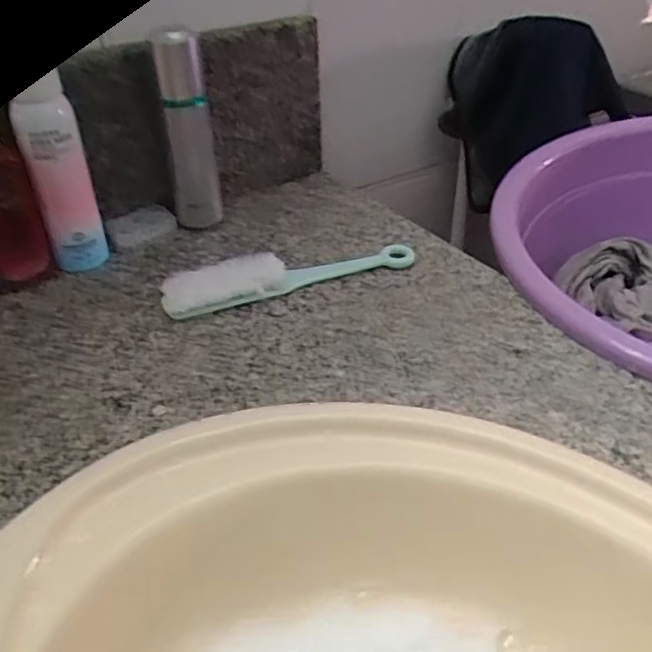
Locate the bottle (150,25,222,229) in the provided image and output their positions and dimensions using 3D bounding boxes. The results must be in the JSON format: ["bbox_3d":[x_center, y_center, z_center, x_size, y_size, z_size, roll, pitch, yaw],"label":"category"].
[{"bbox_3d":[-0.118,-0.162,0.544,0.037,0.170,0.031,-5,38,-6],"label":"bottle"}]

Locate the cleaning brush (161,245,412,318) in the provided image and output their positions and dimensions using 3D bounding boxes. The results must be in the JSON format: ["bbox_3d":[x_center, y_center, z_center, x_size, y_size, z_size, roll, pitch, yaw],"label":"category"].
[{"bbox_3d":[-0.026,-0.044,0.509,0.205,0.024,0.033,-13,40,-16],"label":"cleaning brush"}]

